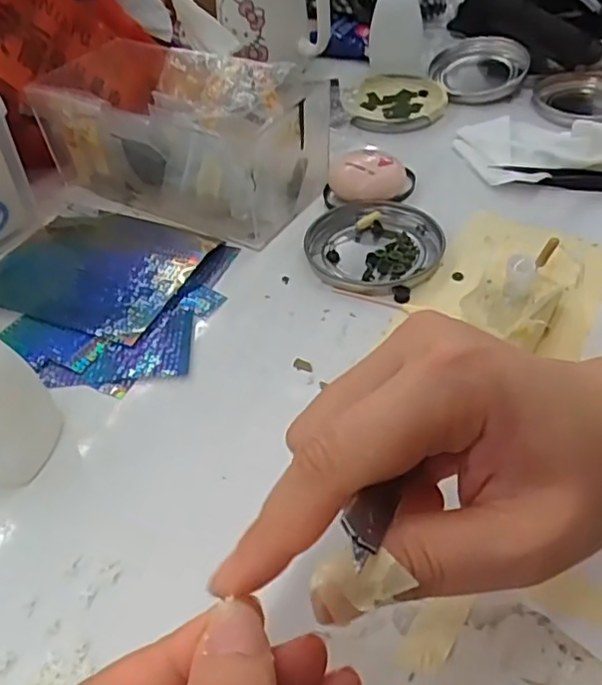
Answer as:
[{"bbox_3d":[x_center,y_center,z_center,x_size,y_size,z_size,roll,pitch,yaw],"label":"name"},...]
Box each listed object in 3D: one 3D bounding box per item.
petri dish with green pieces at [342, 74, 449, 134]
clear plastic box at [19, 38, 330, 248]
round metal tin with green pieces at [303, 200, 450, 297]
[{"bbox_3d":[0.072,-0.189,0.498,0.076,0.016,0.079,-3,46,3],"label":"petri dish with green pieces"},{"bbox_3d":[-0.077,-0.135,0.414,0.174,0.072,0.094,23,52,25],"label":"clear plastic box"},{"bbox_3d":[0.042,-0.057,0.372,0.078,0.009,0.075,3,46,8],"label":"round metal tin with green pieces"}]

